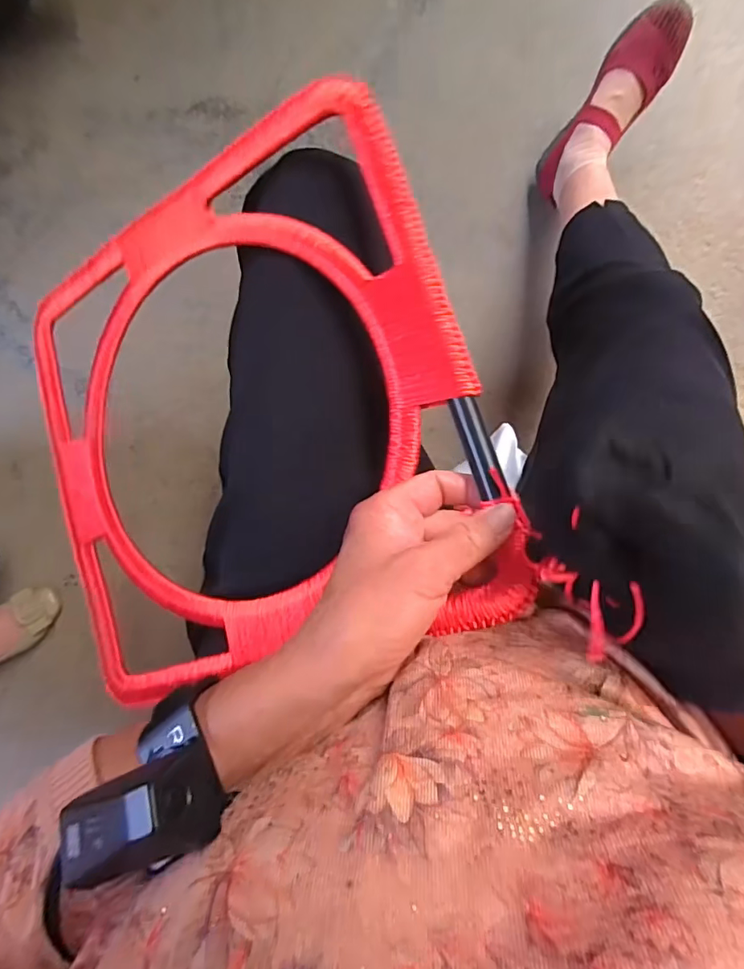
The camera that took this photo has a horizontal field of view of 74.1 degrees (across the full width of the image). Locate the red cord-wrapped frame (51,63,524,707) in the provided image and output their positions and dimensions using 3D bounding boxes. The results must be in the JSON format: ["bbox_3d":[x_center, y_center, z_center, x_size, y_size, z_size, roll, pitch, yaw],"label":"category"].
[{"bbox_3d":[-0.098,-0.039,0.333,0.332,0.019,0.322,-20,83,22],"label":"red cord-wrapped frame"}]

